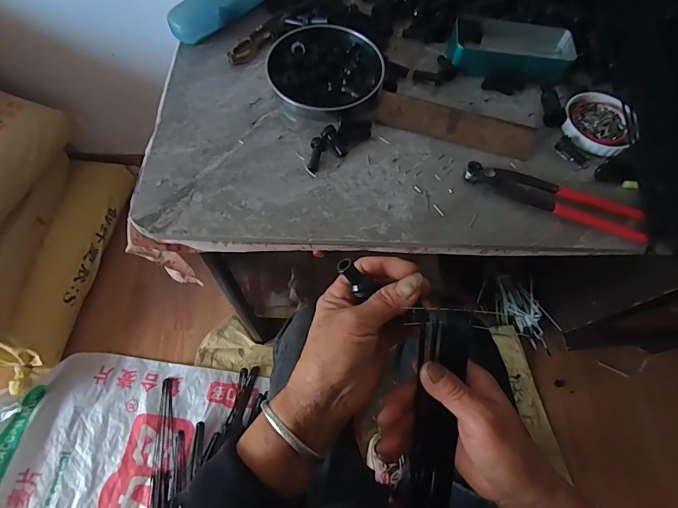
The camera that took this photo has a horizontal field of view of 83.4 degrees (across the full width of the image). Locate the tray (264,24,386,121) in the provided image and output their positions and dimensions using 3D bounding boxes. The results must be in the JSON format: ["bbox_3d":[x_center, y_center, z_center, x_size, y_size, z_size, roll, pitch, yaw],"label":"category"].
[{"bbox_3d":[-0.017,-0.222,0.463,0.135,0.028,0.129,1,65,-3],"label":"tray"}]

